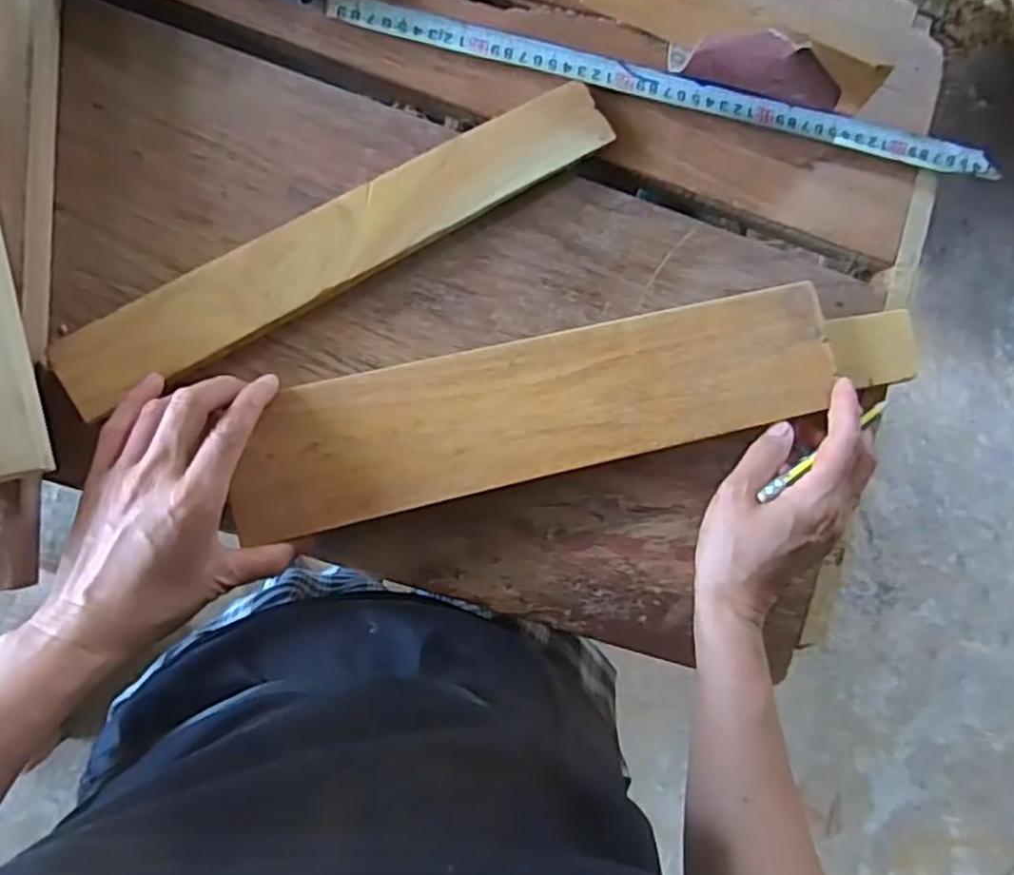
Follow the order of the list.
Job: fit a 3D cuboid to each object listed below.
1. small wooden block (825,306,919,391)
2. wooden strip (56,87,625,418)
[{"bbox_3d":[0.237,-0.057,0.476,0.065,0.006,0.046,-9,94,-13],"label":"small wooden block"},{"bbox_3d":[-0.095,-0.120,0.445,0.355,0.018,0.047,-31,91,-9],"label":"wooden strip"}]

